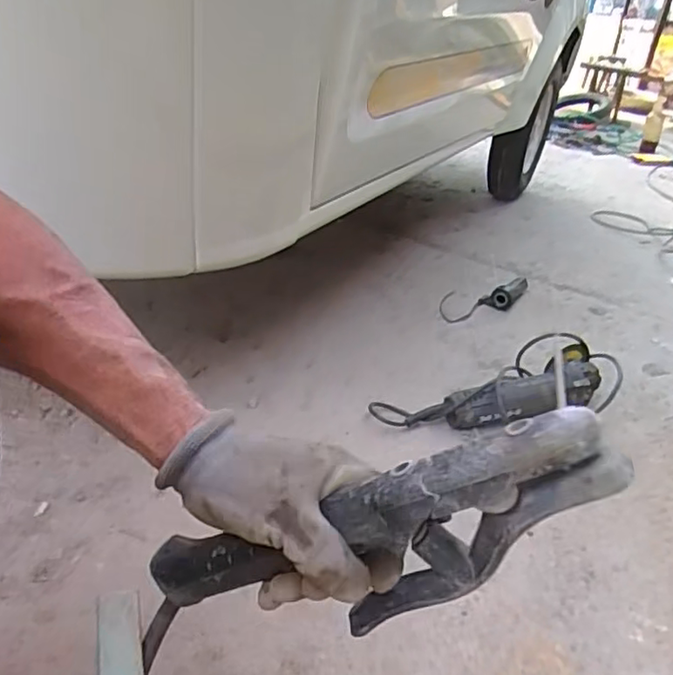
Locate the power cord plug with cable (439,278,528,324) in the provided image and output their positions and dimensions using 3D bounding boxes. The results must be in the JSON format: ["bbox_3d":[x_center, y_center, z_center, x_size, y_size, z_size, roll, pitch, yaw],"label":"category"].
[{"bbox_3d":[0.335,-0.081,1.332,0.273,0.042,0.070,-13,36,-30],"label":"power cord plug with cable"}]

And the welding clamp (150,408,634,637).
[{"bbox_3d":[0.017,0.122,0.355,0.294,0.079,0.027,-26,17,28],"label":"welding clamp"}]

